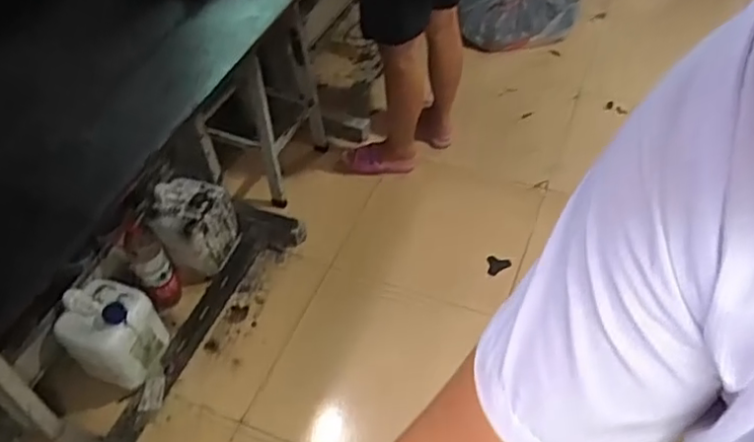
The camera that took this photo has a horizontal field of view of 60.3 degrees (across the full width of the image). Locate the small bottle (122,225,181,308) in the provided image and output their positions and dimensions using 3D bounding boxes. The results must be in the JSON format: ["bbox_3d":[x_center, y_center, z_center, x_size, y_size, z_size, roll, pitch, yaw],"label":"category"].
[{"bbox_3d":[-0.597,0.109,1.710,0.093,0.303,0.119,-30,54,-22],"label":"small bottle"}]

